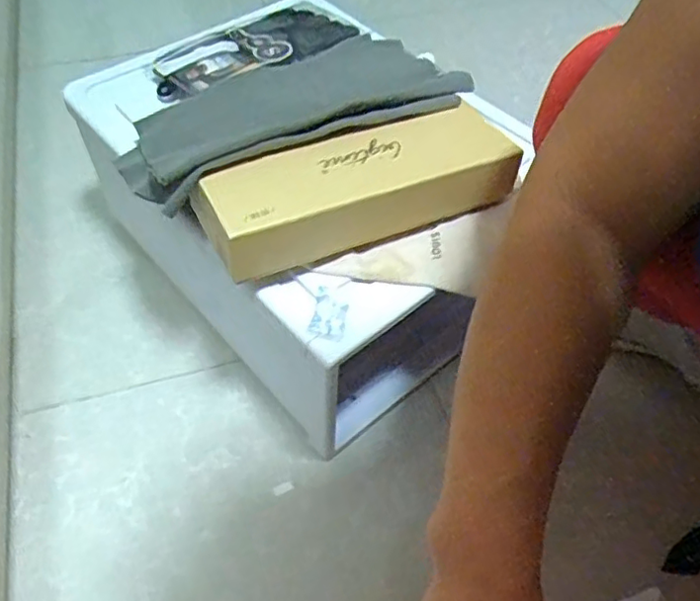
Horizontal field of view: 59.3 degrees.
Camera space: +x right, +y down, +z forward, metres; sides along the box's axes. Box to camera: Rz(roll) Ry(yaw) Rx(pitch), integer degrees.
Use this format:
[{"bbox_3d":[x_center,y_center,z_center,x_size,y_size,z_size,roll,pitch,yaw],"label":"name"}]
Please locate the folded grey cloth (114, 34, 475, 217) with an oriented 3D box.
[{"bbox_3d":[-0.054,-0.168,0.543,0.298,0.051,0.194,-23,40,-20],"label":"folded grey cloth"}]

